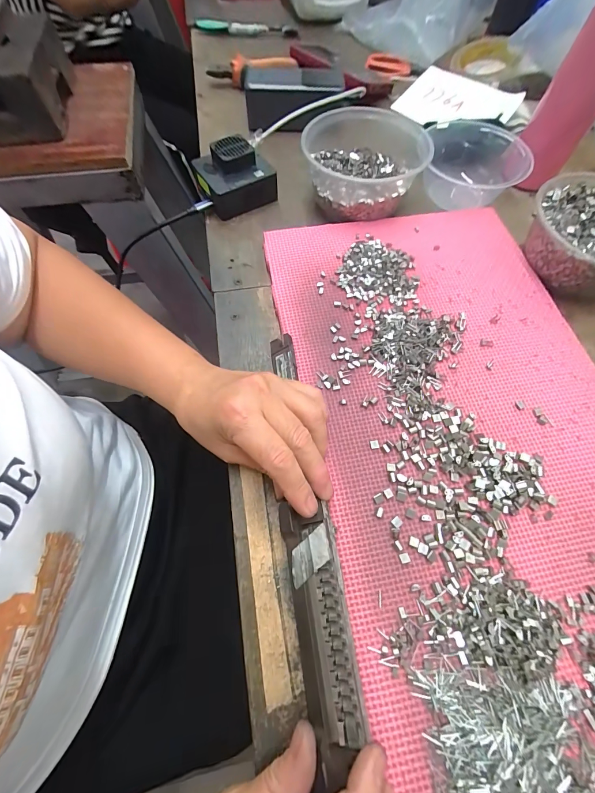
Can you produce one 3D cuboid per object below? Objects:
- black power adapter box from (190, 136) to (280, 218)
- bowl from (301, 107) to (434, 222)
[{"bbox_3d":[-0.073,-0.258,0.382,0.079,0.051,0.066,-25,68,-13],"label":"black power adapter box"},{"bbox_3d":[0.077,-0.268,0.370,0.140,0.050,0.128,-12,66,-7],"label":"bowl"}]

